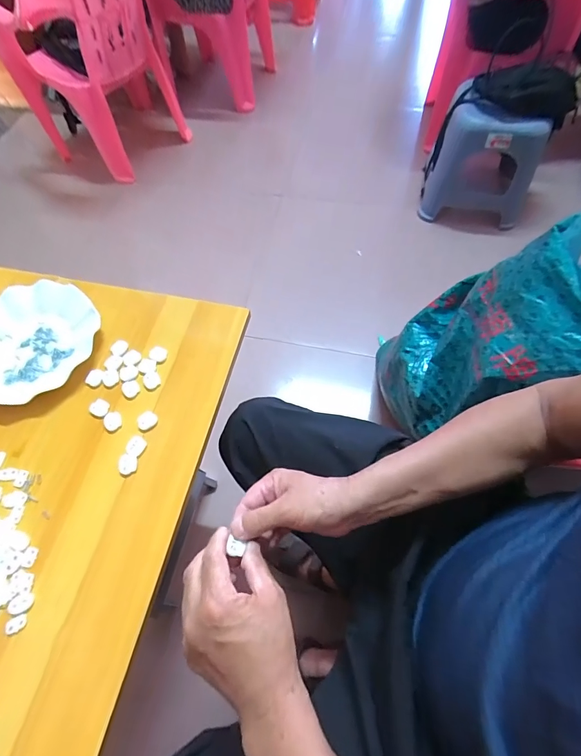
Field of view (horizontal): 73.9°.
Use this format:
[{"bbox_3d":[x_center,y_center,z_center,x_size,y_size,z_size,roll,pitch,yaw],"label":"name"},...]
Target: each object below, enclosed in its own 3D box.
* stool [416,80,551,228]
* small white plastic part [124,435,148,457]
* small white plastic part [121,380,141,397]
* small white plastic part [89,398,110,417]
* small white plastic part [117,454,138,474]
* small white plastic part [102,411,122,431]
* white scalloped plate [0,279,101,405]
[{"bbox_3d":[0.561,-0.624,1.122,0.310,0.291,0.222,22,66,14],"label":"stool"},{"bbox_3d":[-0.182,0.081,0.455,0.018,0.008,0.023,25,67,15],"label":"small white plastic part"},{"bbox_3d":[-0.201,0.012,0.483,0.024,0.004,0.021,37,70,20],"label":"small white plastic part"},{"bbox_3d":[-0.235,0.036,0.473,0.024,0.004,0.020,22,66,14],"label":"small white plastic part"},{"bbox_3d":[-0.186,0.098,0.441,0.020,0.007,0.022,-1,63,3],"label":"small white plastic part"},{"bbox_3d":[-0.214,0.051,0.463,0.021,0.005,0.024,-24,64,-9],"label":"small white plastic part"},{"bbox_3d":[-0.344,-0.048,0.508,0.178,0.028,0.161,-41,68,-16],"label":"white scalloped plate"}]

